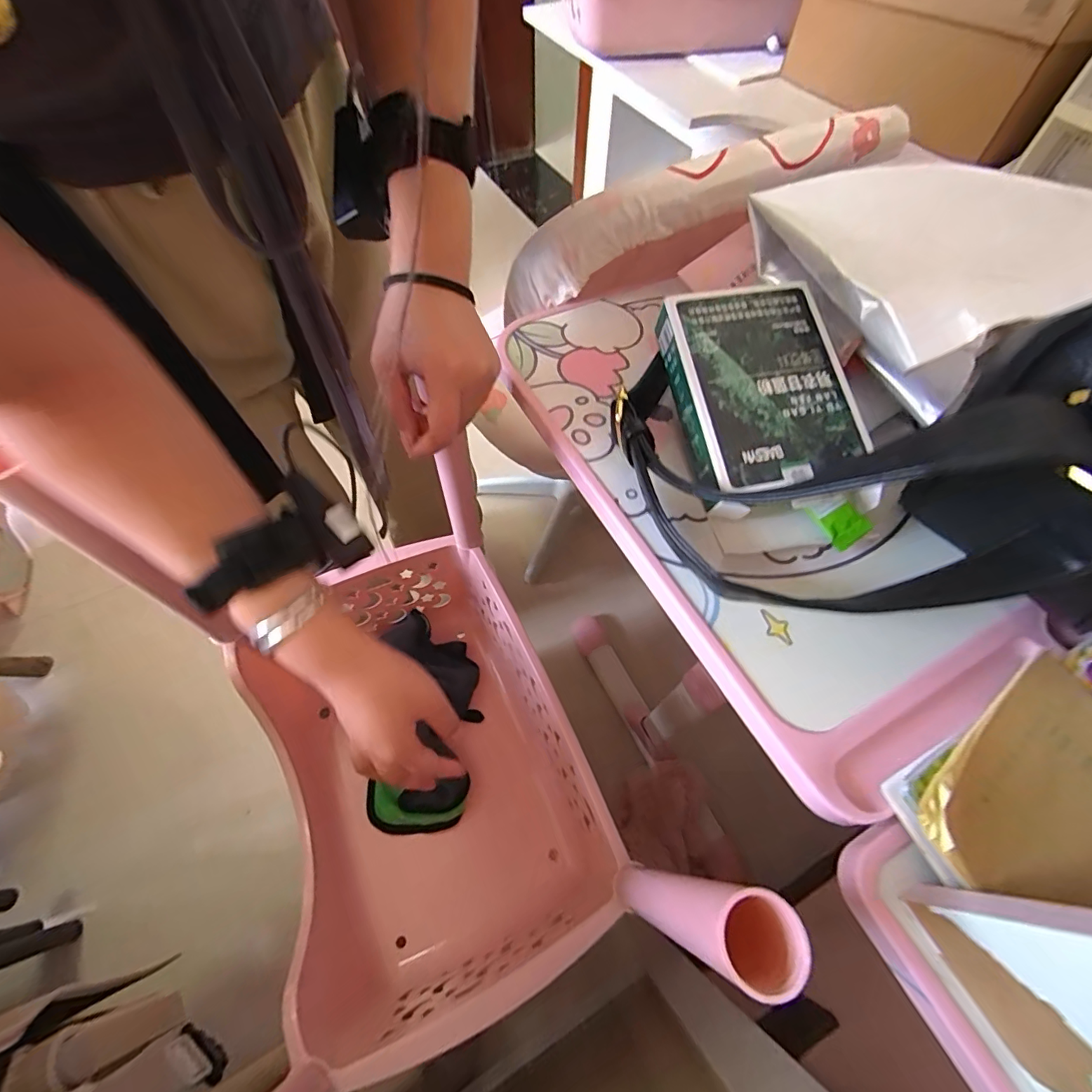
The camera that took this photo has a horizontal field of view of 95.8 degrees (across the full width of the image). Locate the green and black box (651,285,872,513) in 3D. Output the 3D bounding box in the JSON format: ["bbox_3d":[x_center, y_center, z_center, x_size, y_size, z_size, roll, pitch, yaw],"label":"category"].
[{"bbox_3d":[0.140,-0.098,0.322,0.102,0.027,0.148,-10,75,-4],"label":"green and black box"}]

